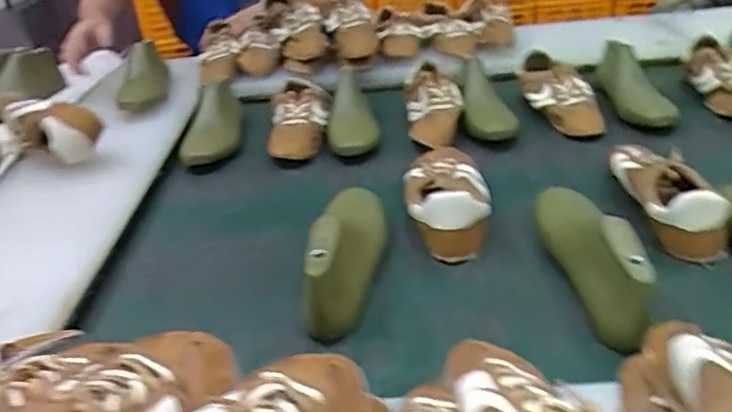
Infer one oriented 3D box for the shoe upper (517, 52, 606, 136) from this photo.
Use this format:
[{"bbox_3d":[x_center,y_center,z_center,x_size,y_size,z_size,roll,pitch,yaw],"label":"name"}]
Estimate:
[{"bbox_3d":[0.338,-0.204,1.055,0.088,0.055,0.238,-13,46,-11],"label":"shoe upper"}]

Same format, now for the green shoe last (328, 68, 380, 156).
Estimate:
[{"bbox_3d":[-0.028,-0.162,1.053,0.084,0.087,0.256,-6,32,0],"label":"green shoe last"}]

